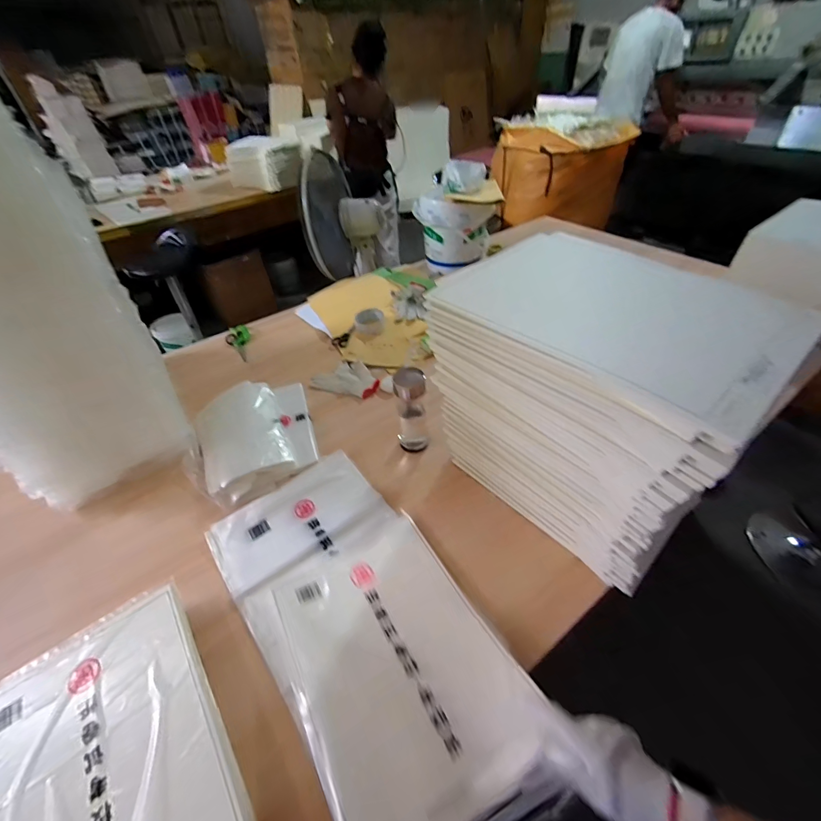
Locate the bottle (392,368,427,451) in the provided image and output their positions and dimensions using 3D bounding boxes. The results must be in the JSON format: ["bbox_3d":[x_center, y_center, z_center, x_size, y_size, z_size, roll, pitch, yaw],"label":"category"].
[{"bbox_3d":[0.002,0.003,0.787,0.061,0.188,0.060,-9,44,-6],"label":"bottle"}]

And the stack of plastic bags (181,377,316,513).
[{"bbox_3d":[-0.360,0.053,0.863,0.264,0.037,0.314,-15,45,-12],"label":"stack of plastic bags"}]

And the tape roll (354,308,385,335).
[{"bbox_3d":[-0.120,-0.260,1.132,0.086,0.036,0.095,-7,44,-4],"label":"tape roll"}]

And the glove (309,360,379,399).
[{"bbox_3d":[-0.173,-0.085,1.004,0.183,0.033,0.115,24,50,25],"label":"glove"}]

